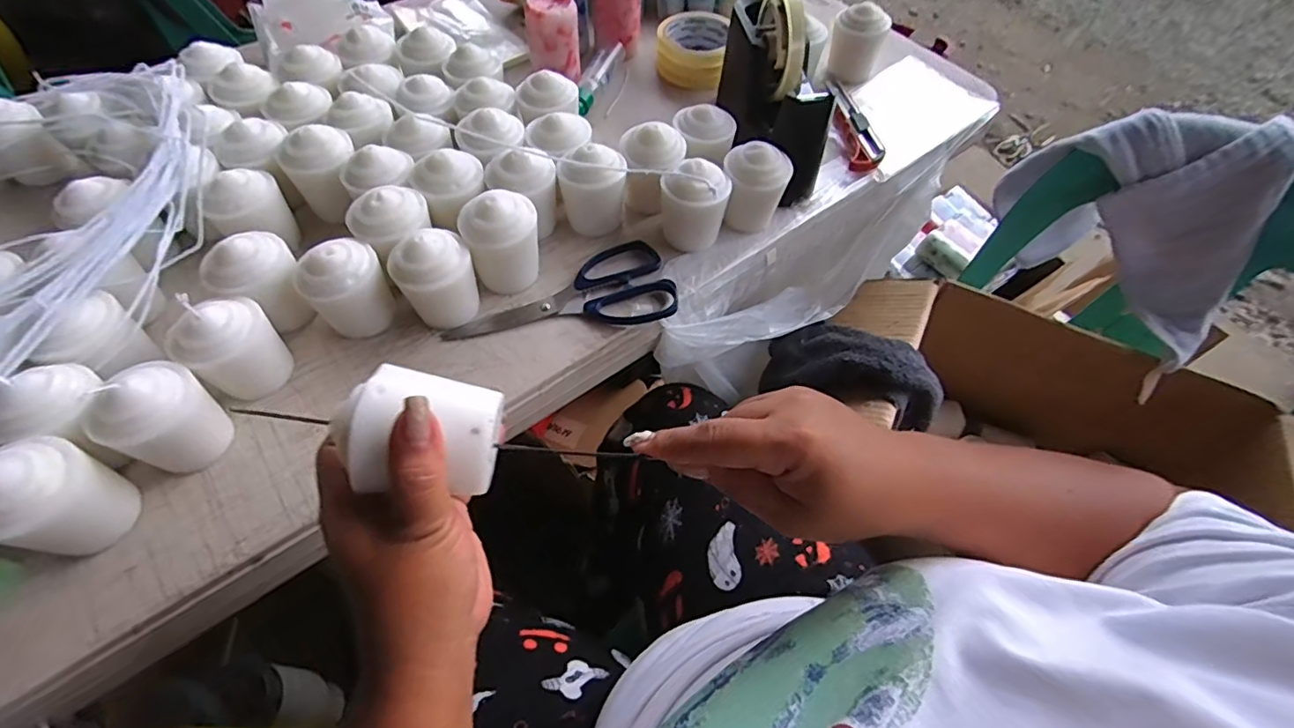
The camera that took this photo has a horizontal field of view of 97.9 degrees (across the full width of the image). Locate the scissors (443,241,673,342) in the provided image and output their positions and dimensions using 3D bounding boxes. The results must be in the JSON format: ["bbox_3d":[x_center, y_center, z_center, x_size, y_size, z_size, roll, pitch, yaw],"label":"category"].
[{"bbox_3d":[-0.070,-0.059,0.461,0.184,0.010,0.076,-9,59,-8],"label":"scissors"}]

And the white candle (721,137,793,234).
[{"bbox_3d":[0.091,-0.149,0.485,0.056,0.069,0.054,12,58,5],"label":"white candle"}]

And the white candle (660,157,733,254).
[{"bbox_3d":[0.039,-0.132,0.471,0.056,0.068,0.044,8,58,2],"label":"white candle"}]

